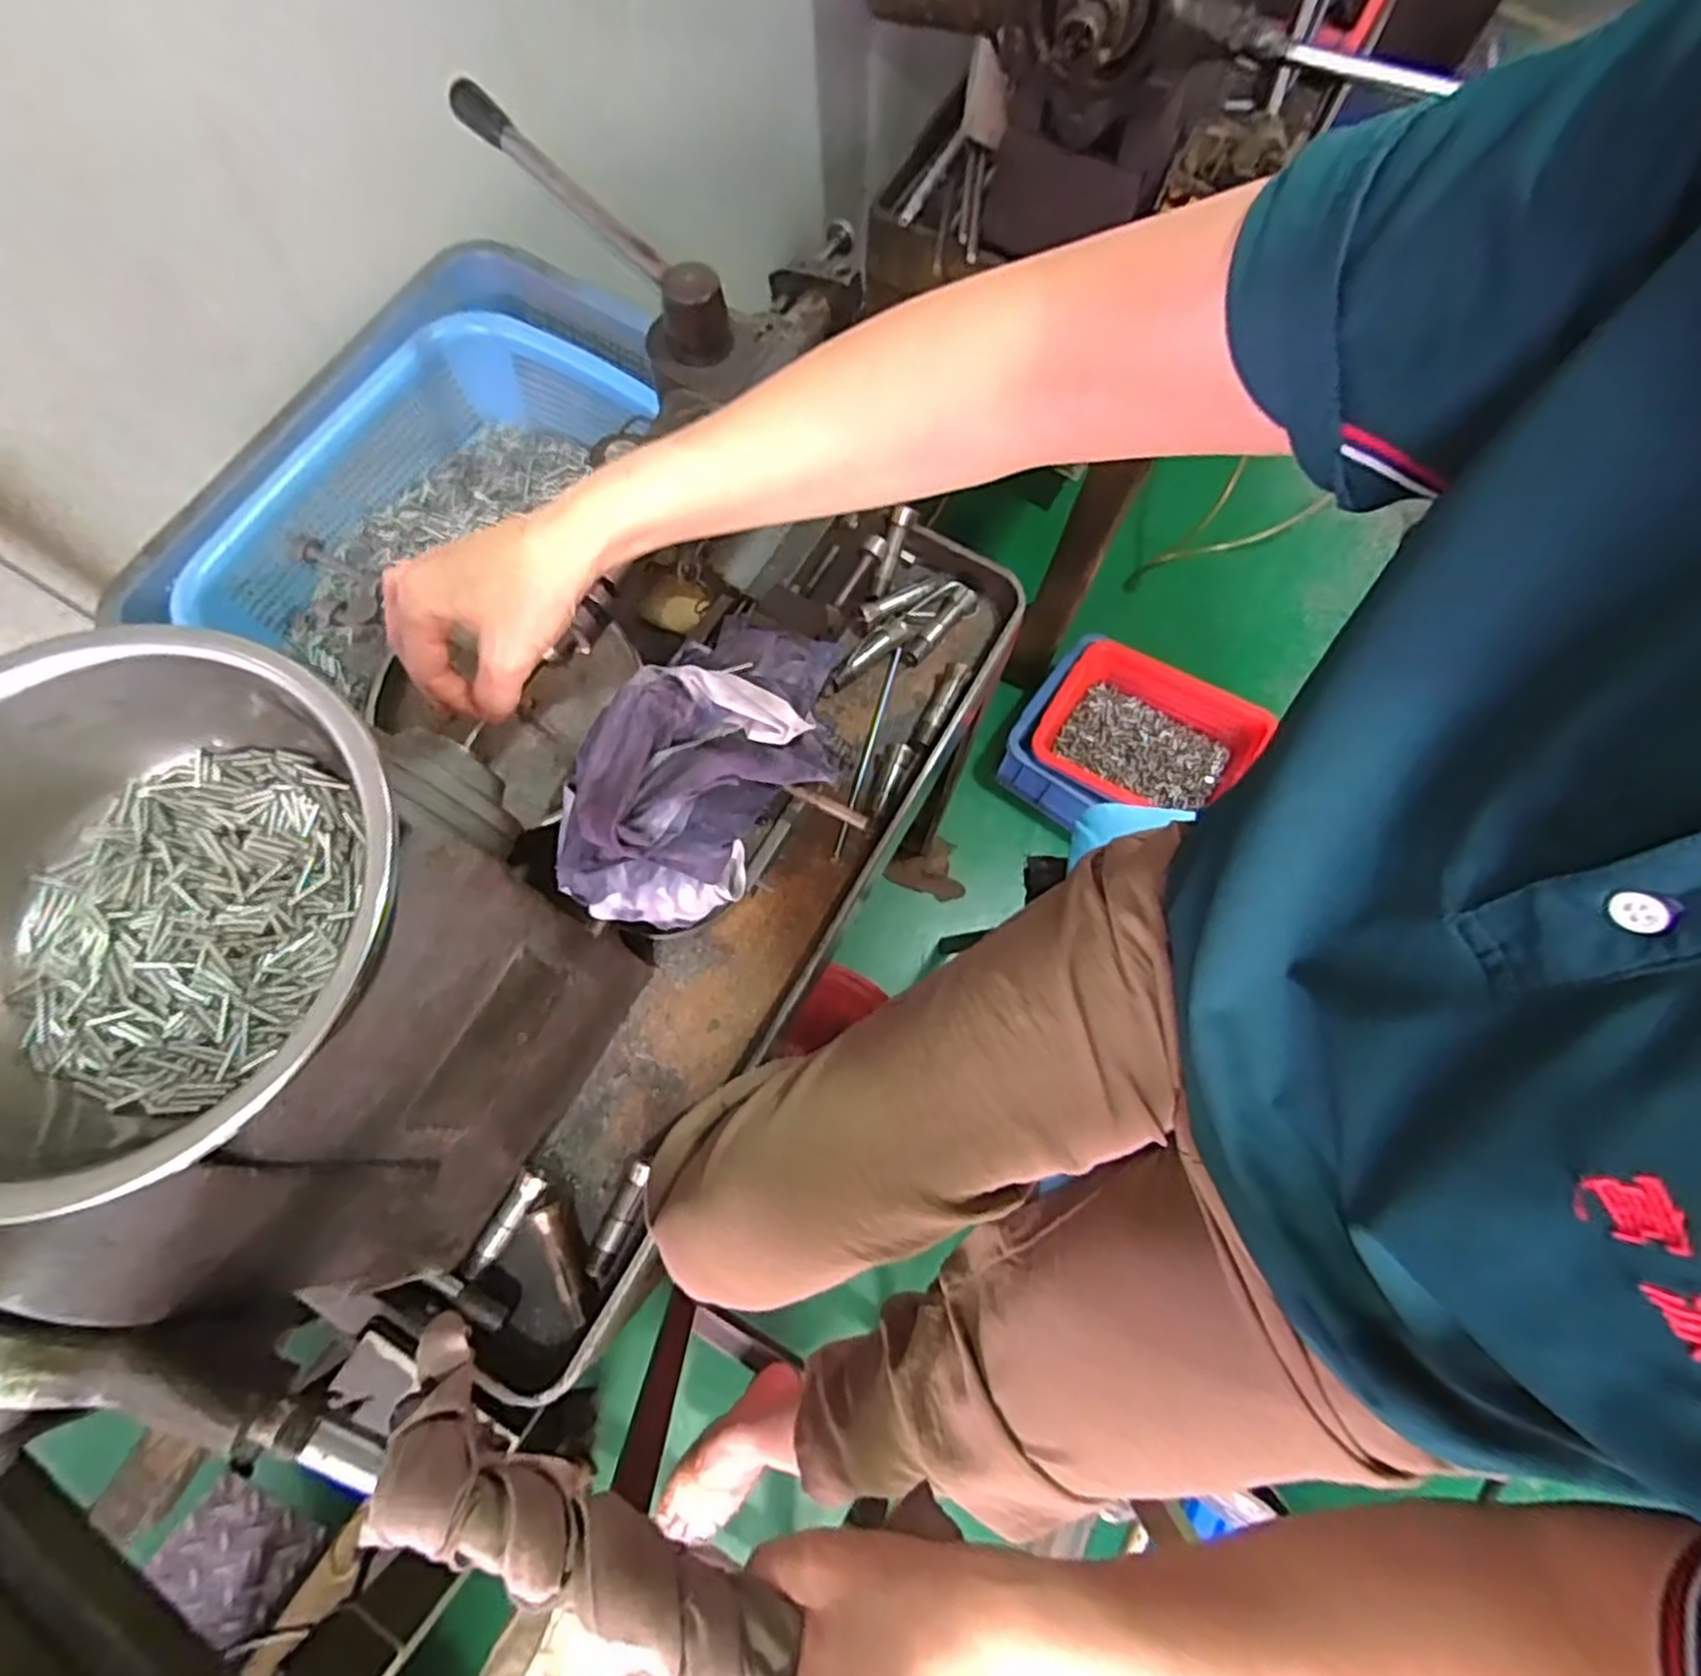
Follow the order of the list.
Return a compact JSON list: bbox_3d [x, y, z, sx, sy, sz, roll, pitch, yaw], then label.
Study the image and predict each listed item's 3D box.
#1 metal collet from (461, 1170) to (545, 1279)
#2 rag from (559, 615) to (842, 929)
[{"bbox_3d":[-0.223,0.249,0.495,0.017,0.012,0.069,29,74,7],"label":"metal collet"},{"bbox_3d":[-0.072,-0.037,0.383,0.091,0.064,0.171,36,75,9],"label":"rag"}]

